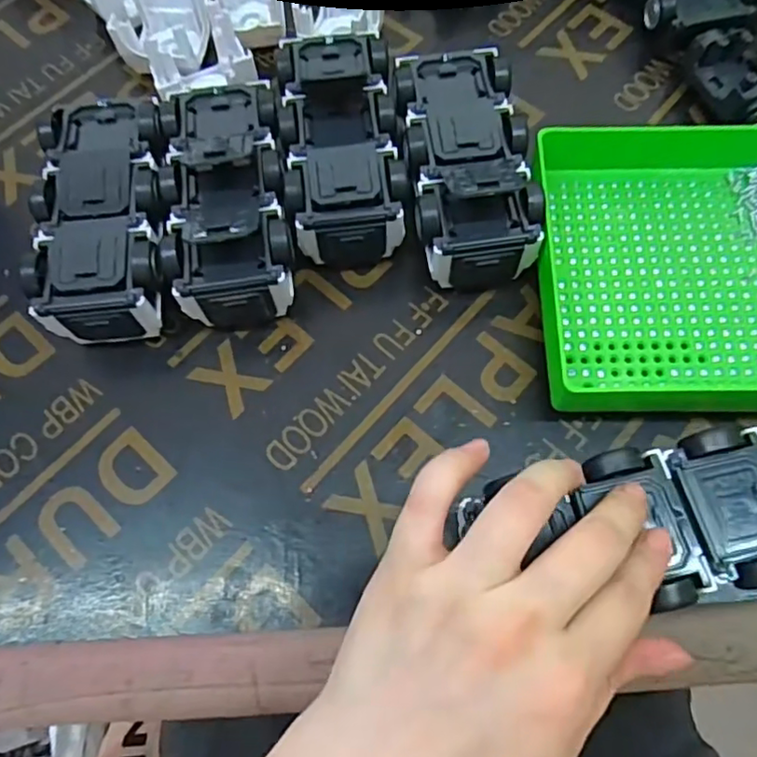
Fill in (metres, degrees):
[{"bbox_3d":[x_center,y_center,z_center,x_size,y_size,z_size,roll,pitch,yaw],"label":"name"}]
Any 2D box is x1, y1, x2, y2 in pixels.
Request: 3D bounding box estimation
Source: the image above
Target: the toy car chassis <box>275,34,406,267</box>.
[{"bbox_3d":[-0.020,-0.124,0.330,0.059,0.045,0.128,-6,70,0],"label":"toy car chassis"}]

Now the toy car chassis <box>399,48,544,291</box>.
[{"bbox_3d":[0.045,-0.113,0.318,0.060,0.057,0.132,-6,70,0],"label":"toy car chassis"}]

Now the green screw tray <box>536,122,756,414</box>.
[{"bbox_3d":[0.204,-0.063,0.303,0.237,0.037,0.159,1,71,2],"label":"green screw tray"}]

